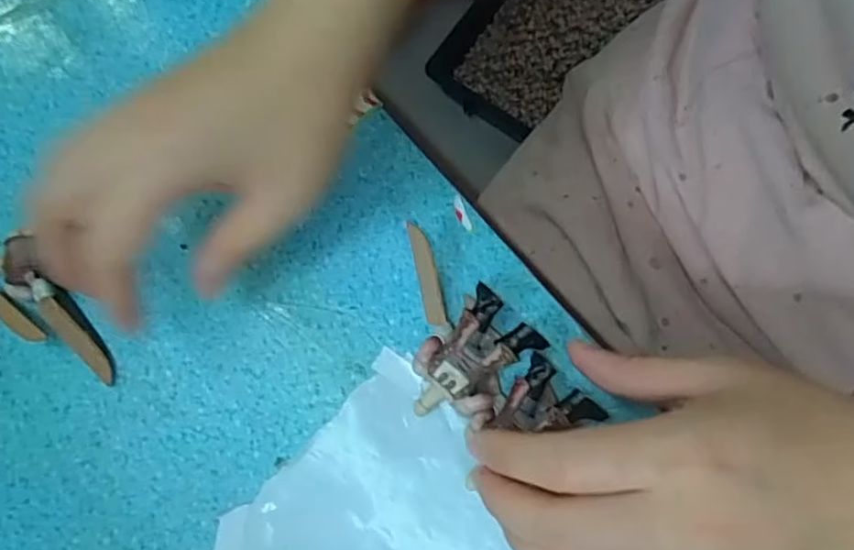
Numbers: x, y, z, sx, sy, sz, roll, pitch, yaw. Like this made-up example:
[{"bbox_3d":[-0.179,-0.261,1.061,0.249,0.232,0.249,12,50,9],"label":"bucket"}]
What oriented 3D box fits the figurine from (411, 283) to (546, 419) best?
[{"bbox_3d":[0.018,0.036,0.267,0.036,0.022,0.057,44,83,8],"label":"figurine"}]

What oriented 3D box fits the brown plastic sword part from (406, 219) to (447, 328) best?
[{"bbox_3d":[0.000,-0.001,0.281,0.009,0.008,0.048,-13,79,-1],"label":"brown plastic sword part"}]

